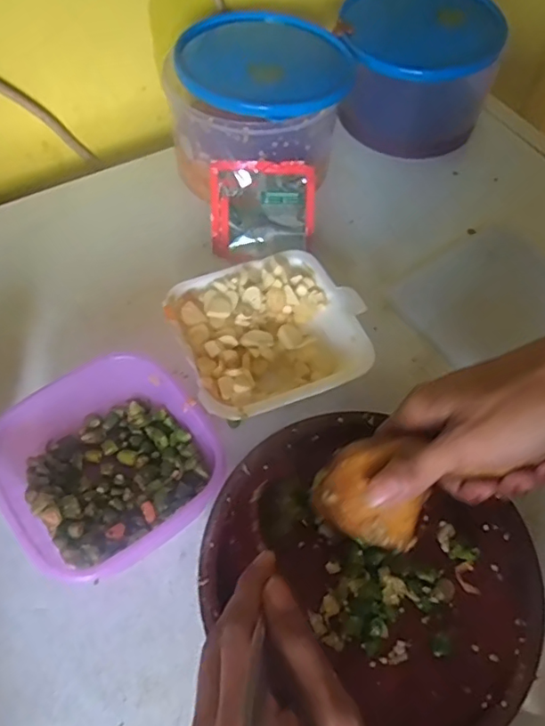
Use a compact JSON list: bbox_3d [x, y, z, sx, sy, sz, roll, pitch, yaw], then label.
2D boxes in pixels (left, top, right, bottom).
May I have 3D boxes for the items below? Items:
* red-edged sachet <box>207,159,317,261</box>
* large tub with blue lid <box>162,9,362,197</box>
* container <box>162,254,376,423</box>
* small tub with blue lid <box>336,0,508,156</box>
[{"bbox_3d":[-0.008,-0.128,0.465,0.084,0.007,0.077,-2,101,-3],"label":"red-edged sachet"},{"bbox_3d":[-0.009,-0.222,0.490,0.138,0.115,0.140,1,58,-1],"label":"large tub with blue lid"},{"bbox_3d":[0.000,-0.019,0.413,0.130,0.034,0.123,-18,61,-13],"label":"container"},{"bbox_3d":[0.134,-0.271,0.529,0.133,0.115,0.126,1,58,-1],"label":"small tub with blue lid"}]

